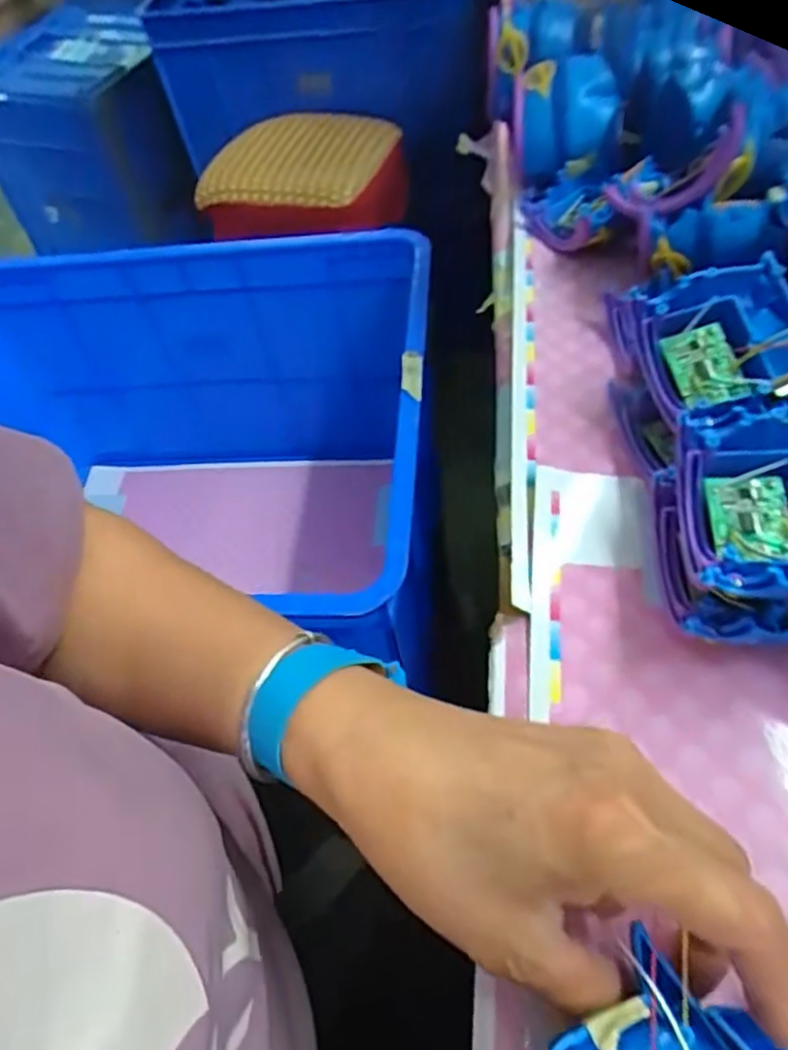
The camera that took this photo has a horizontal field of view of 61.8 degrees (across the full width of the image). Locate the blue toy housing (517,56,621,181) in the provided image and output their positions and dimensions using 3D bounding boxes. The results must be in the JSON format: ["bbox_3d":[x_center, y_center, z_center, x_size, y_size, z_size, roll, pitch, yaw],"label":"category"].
[{"bbox_3d":[0.128,-0.303,0.491,0.068,0.066,0.041,-6,53,5],"label":"blue toy housing"}]

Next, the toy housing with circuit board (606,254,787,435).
[{"bbox_3d":[0.164,-0.084,0.321,0.080,0.039,0.085,-13,56,0],"label":"toy housing with circuit board"}]

